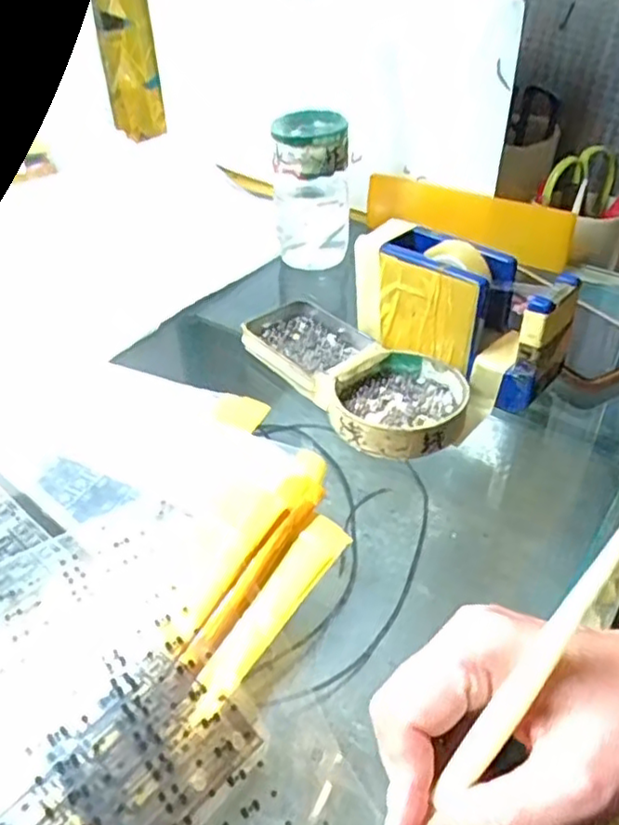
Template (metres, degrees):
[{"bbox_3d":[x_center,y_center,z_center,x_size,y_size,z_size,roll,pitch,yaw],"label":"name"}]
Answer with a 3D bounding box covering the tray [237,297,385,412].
[{"bbox_3d":[0.001,-0.047,0.467,0.069,0.022,0.113,-29,47,-28],"label":"tray"}]

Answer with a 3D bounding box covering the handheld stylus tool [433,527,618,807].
[{"bbox_3d":[0.064,0.098,0.219,0.007,0.005,0.152,37,97,37],"label":"handheld stylus tool"}]

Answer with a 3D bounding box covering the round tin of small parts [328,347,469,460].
[{"bbox_3d":[0.057,-0.007,0.413,0.079,0.021,0.084,-1,40,1],"label":"round tin of small parts"}]

